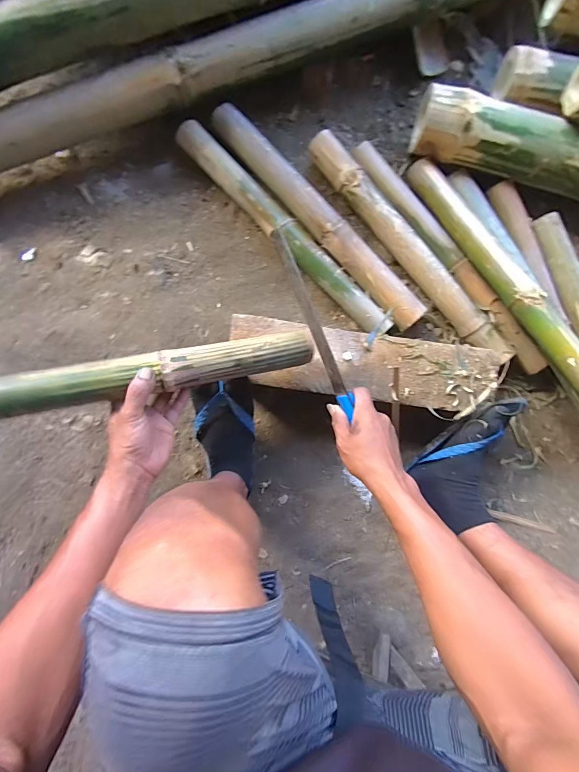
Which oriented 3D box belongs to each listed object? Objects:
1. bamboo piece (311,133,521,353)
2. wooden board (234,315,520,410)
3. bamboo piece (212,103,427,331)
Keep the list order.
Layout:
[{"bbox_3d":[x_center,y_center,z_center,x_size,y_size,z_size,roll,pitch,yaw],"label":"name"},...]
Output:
[{"bbox_3d":[0.202,-0.240,0.646,0.048,0.056,0.484,-38,90,-4],"label":"bamboo piece"},{"bbox_3d":[0.125,-0.033,0.576,0.426,0.020,0.105,6,89,-4],"label":"wooden board"},{"bbox_3d":[0.047,-0.299,0.644,0.050,0.046,0.505,-42,91,-4],"label":"bamboo piece"}]

